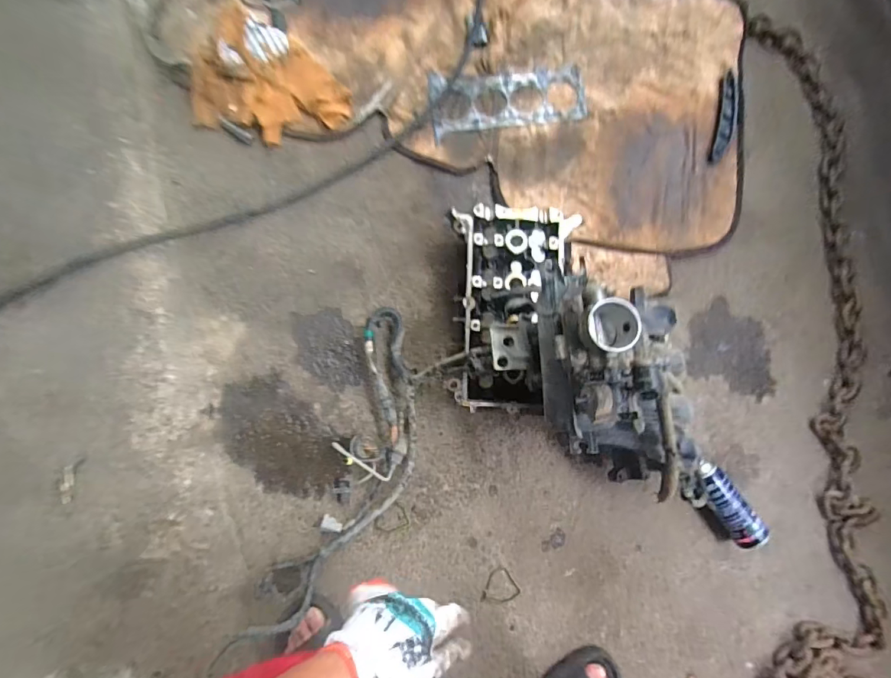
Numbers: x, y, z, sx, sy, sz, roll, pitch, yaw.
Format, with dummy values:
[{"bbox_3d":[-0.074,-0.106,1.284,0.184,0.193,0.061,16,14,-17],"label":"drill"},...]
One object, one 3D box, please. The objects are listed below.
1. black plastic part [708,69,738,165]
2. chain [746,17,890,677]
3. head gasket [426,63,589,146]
[{"bbox_3d":[0.595,-0.469,0.950,0.041,0.016,0.226,17,81,-1],"label":"black plastic part"},{"bbox_3d":[0.701,0.027,0.852,0.198,0.052,1.461,6,81,-2],"label":"chain"},{"bbox_3d":[0.132,-0.498,0.935,0.325,0.008,0.137,-6,82,-5],"label":"head gasket"}]

